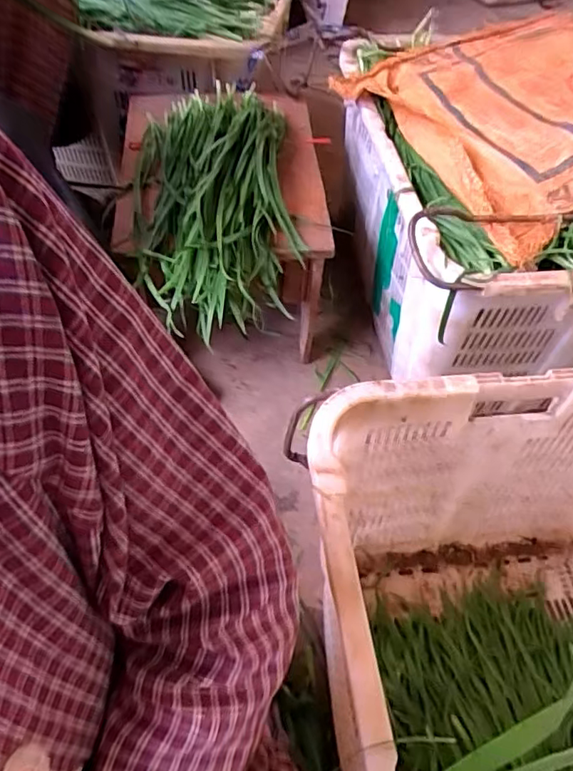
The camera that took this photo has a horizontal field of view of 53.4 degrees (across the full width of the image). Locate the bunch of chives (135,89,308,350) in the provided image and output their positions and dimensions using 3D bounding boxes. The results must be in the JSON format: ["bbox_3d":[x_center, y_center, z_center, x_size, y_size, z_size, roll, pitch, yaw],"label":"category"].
[{"bbox_3d":[-0.103,-0.324,0.891,0.220,0.103,0.483,-5,54,-5],"label":"bunch of chives"}]

